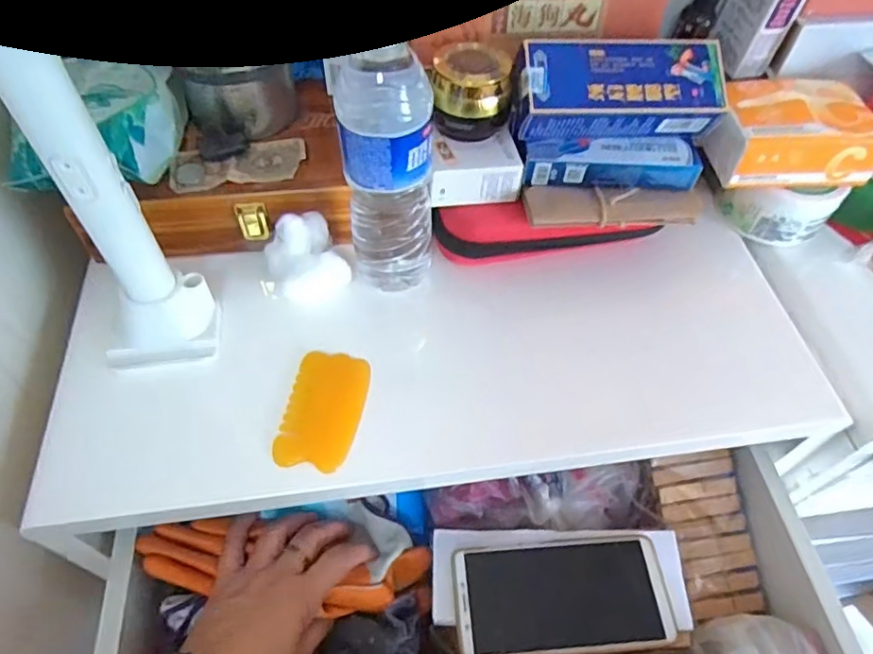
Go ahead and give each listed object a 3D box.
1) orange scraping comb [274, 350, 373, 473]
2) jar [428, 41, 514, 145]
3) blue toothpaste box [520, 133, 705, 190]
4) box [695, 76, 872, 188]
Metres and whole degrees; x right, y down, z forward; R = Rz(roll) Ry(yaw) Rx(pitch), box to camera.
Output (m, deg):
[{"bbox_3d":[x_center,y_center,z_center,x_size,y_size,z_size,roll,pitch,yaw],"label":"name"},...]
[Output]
[{"bbox_3d":[-0.080,0.059,0.424,0.052,0.007,0.088,7,55,4],"label":"orange scraping comb"},{"bbox_3d":[0.028,-0.184,0.454,0.060,0.053,0.061,5,55,2],"label":"jar"},{"bbox_3d":[0.138,-0.131,0.471,0.136,0.031,0.033,-1,55,-2],"label":"blue toothpaste box"},{"bbox_3d":[0.289,-0.161,0.485,0.123,0.049,0.085,0,55,-1],"label":"box"}]

